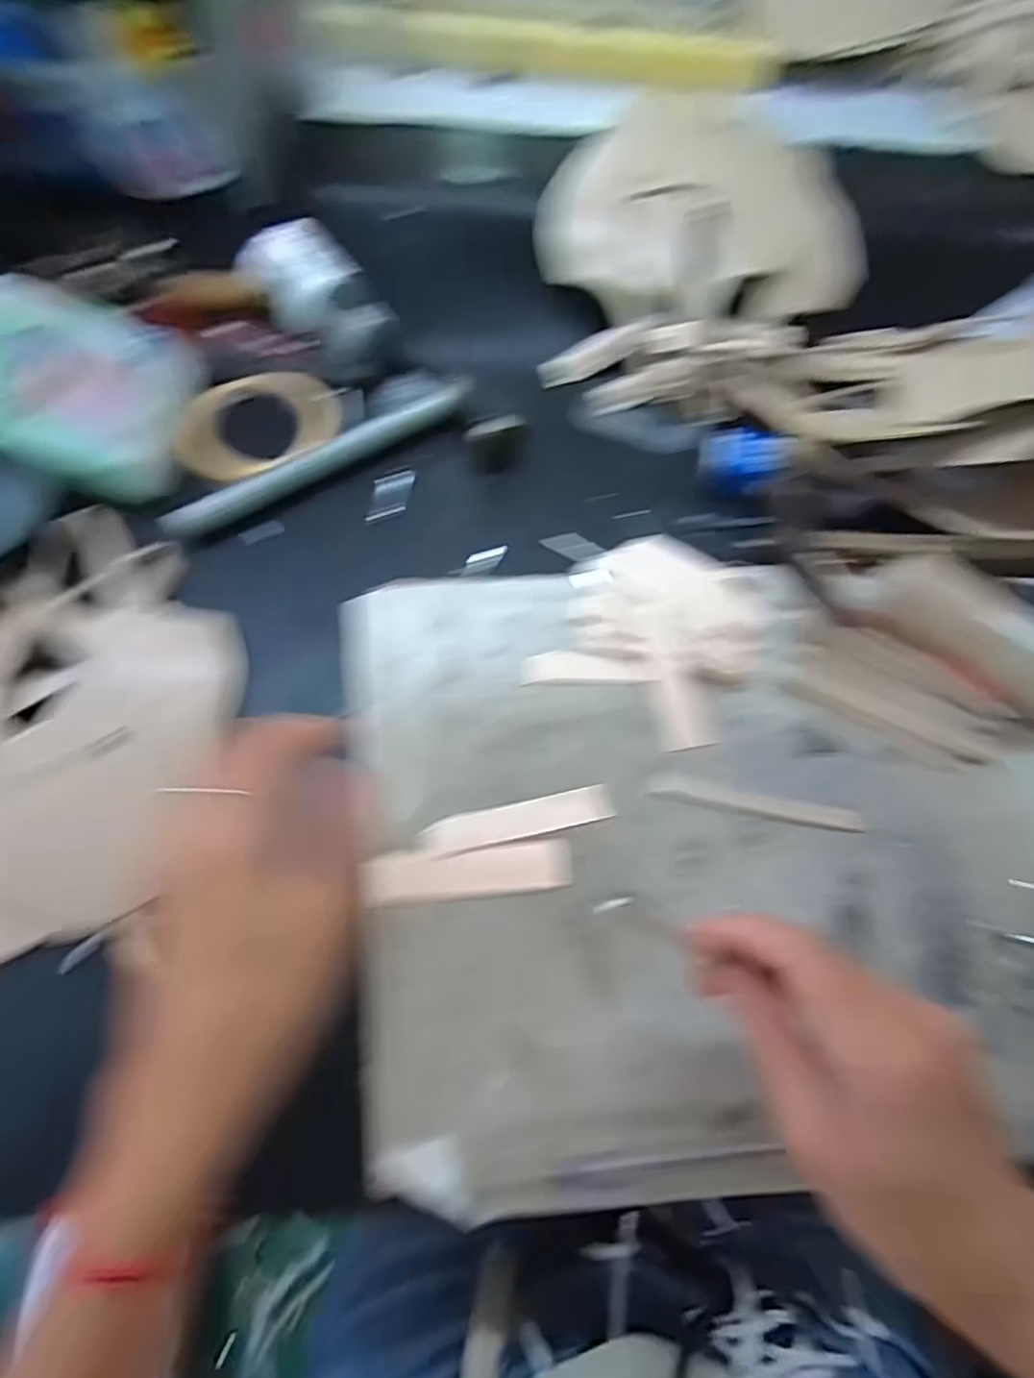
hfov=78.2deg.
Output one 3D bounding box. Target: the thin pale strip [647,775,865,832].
[{"bbox_3d":[0.126,0.060,0.334,0.112,0.005,0.012,11,63,2],"label":"thin pale strip"}]

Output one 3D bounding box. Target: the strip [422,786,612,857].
[{"bbox_3d":[0.002,0.066,0.322,0.097,0.009,0.019,-12,65,-10],"label":"strip"}]

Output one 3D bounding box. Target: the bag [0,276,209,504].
[{"bbox_3d":[-0.290,-0.193,0.385,0.144,0.094,0.095,9,63,1],"label":"bag"}]

